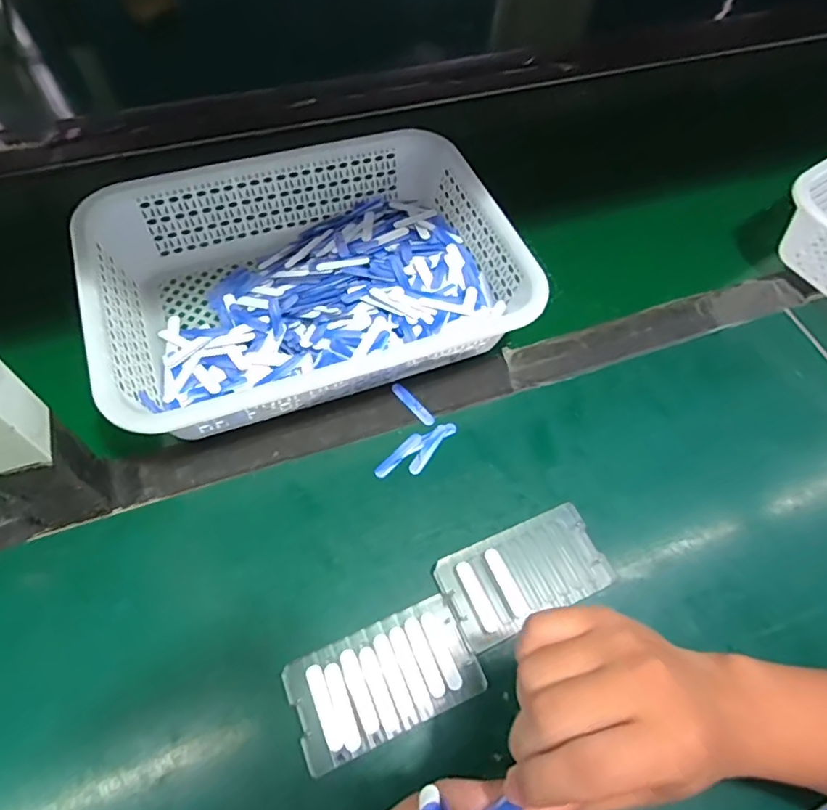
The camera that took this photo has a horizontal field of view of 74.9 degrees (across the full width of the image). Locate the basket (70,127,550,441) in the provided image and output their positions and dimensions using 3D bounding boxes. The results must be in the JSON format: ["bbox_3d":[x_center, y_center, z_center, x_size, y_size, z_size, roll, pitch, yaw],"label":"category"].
[{"bbox_3d":[-0.094,-0.115,0.495,0.357,0.082,0.253,-18,62,-13],"label":"basket"}]

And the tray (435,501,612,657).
[{"bbox_3d":[0.082,0.126,0.403,0.122,0.011,0.066,-21,63,-14],"label":"tray"}]

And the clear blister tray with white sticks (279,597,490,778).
[{"bbox_3d":[-0.020,0.184,0.363,0.120,0.012,0.068,-20,63,-14],"label":"clear blister tray with white sticks"}]

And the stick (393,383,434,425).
[{"bbox_3d":[0.000,-0.001,0.474,0.010,0.004,0.050,-35,67,-21],"label":"stick"}]

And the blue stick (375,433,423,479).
[{"bbox_3d":[-0.012,0.041,0.448,0.011,0.004,0.051,39,65,18],"label":"blue stick"}]

